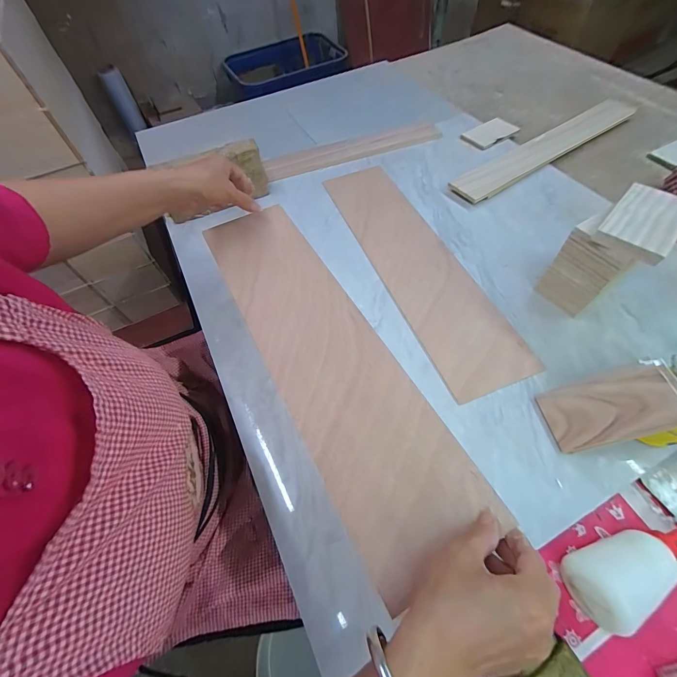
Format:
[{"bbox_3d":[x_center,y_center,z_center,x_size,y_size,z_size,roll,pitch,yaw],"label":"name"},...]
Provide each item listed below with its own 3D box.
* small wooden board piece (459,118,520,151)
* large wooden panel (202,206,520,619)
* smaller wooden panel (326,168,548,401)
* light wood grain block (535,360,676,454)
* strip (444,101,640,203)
[{"bbox_3d":[0.366,-0.496,0.774,0.133,0.012,0.081,-33,62,-15],"label":"small wooden board piece"},{"bbox_3d":[-0.026,-0.001,0.412,0.138,0.010,0.529,-26,61,-12],"label":"large wooden panel"},{"bbox_3d":[0.131,-0.149,0.579,0.135,0.008,0.546,-20,59,-8],"label":"smaller wooden panel"},{"bbox_3d":[0.316,0.081,0.375,0.132,0.010,0.075,-34,50,33],"label":"light wood grain block"},{"bbox_3d":[0.474,-0.435,0.719,0.560,0.015,0.079,-33,62,-15],"label":"strip"}]

